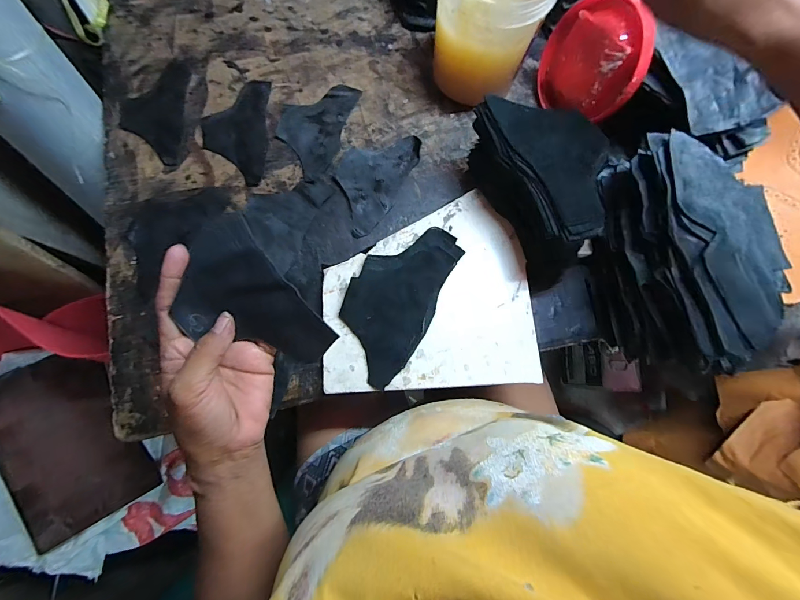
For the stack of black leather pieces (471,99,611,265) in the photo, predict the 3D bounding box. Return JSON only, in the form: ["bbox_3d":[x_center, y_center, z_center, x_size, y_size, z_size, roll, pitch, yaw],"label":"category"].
[{"bbox_3d":[0.140,-0.120,0.351,0.100,0.079,0.155,-12,78,-4],"label":"stack of black leather pieces"}]

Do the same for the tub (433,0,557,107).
[{"bbox_3d":[0.100,-0.316,0.390,0.112,0.131,0.121,0,77,-1],"label":"tub"}]

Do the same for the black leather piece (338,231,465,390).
[{"bbox_3d":[-0.005,-0.005,0.355,0.089,0.013,0.173,29,78,5],"label":"black leather piece"}]

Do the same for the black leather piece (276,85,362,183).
[{"bbox_3d":[-0.109,-0.216,0.422,0.082,0.009,0.139,15,77,2],"label":"black leather piece"}]

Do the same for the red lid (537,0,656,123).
[{"bbox_3d":[0.209,-0.272,0.376,0.020,0.097,0.122,-18,37,-24],"label":"red lid"}]

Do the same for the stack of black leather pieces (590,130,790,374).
[{"bbox_3d":[0.269,-0.042,0.324,0.124,0.082,0.202,11,77,1],"label":"stack of black leather pieces"}]

